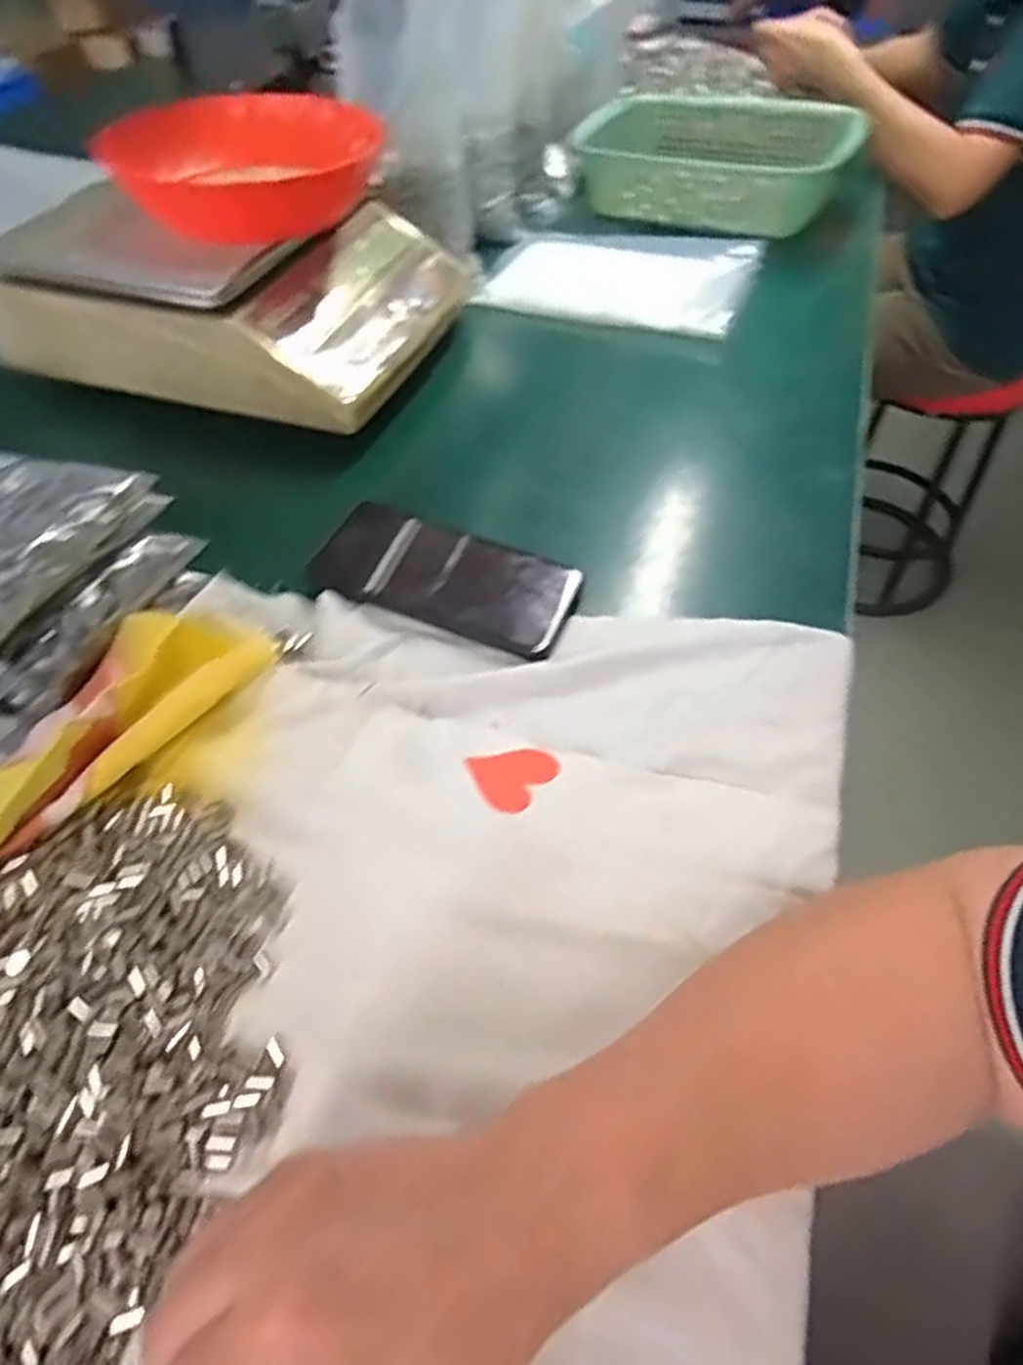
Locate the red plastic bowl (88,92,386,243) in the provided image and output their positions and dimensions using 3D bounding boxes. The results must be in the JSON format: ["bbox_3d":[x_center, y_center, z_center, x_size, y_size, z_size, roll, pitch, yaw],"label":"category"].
[{"bbox_3d":[-0.204,-0.408,0.615,0.205,0.052,0.144,-17,54,-14],"label":"red plastic bowl"}]

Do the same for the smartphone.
[{"bbox_3d":[-0.037,-0.066,0.480,0.152,0.016,0.073,22,59,2],"label":"smartphone"}]

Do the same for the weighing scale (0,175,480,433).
[{"bbox_3d":[-0.228,-0.345,0.667,0.313,0.106,0.313,14,53,9],"label":"weighing scale"}]

